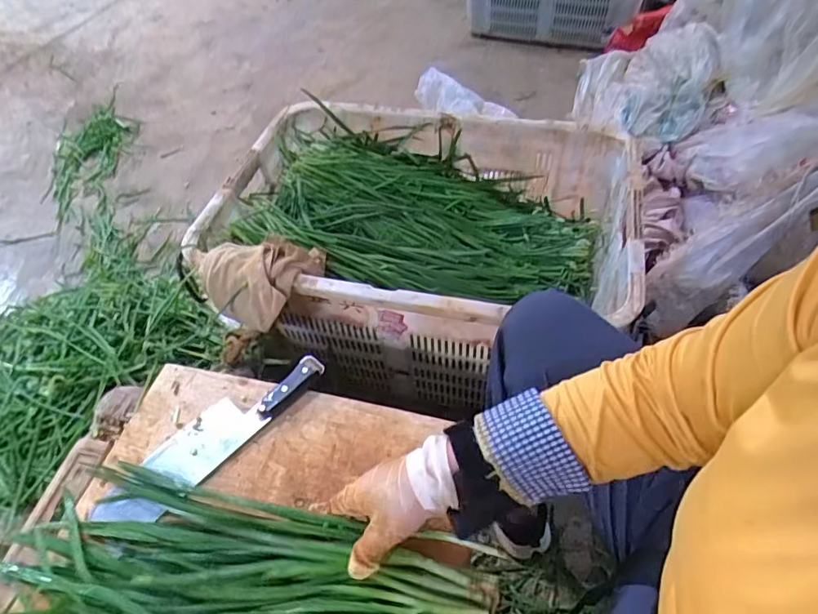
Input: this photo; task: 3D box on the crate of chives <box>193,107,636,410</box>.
[{"bbox_3d":[0.034,-0.101,0.942,0.660,0.340,0.501,6,53,9],"label":"crate of chives"}]

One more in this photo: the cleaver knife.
[{"bbox_3d":[-0.213,0.140,0.564,0.068,0.014,0.263,33,61,26],"label":"cleaver knife"}]

